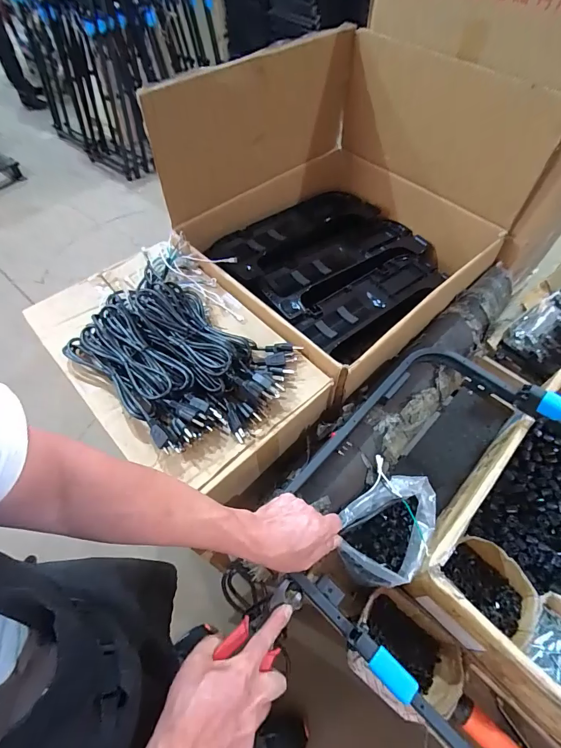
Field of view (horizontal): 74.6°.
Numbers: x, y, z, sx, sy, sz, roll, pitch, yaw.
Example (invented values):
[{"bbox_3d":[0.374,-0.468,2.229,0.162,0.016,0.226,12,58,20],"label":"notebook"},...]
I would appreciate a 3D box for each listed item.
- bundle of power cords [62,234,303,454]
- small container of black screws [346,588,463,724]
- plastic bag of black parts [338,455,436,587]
[{"bbox_3d":[-0.185,-0.083,0.691,0.455,0.060,0.347,37,65,23],"label":"bundle of power cords"},{"bbox_3d":[0.205,0.478,0.630,0.160,0.090,0.138,34,63,21],"label":"small container of black screws"},{"bbox_3d":[0.180,0.261,0.635,0.132,0.094,0.177,28,61,18],"label":"plastic bag of black parts"}]

